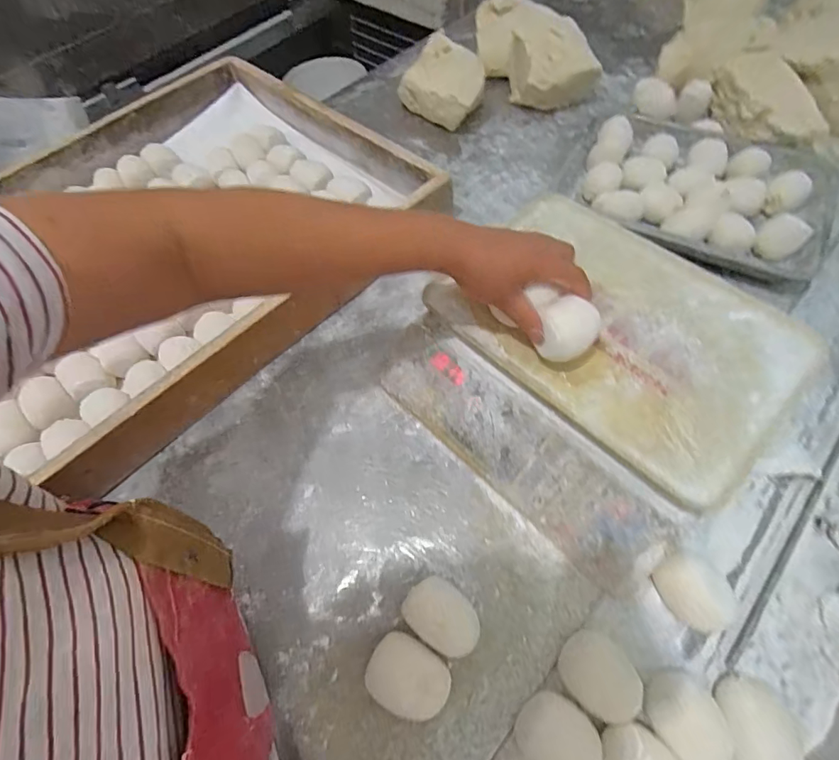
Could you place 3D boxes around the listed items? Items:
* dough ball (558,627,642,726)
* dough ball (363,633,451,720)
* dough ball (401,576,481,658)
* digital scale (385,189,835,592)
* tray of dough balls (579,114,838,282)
[{"bbox_3d":[0.151,0.248,0.377,0.052,0.029,0.061,-39,66,-17],"label":"dough ball"},{"bbox_3d":[-0.009,0.253,0.381,0.066,0.031,0.051,24,65,16],"label":"dough ball"},{"bbox_3d":[0.021,0.211,0.397,0.066,0.041,0.047,36,68,21],"label":"dough ball"},{"bbox_3d":[0.171,-0.016,0.481,0.311,0.104,0.340,-40,66,-18],"label":"digital scale"},{"bbox_3d":[0.395,-0.275,0.648,0.337,0.053,0.264,24,65,16],"label":"tray of dough balls"}]

